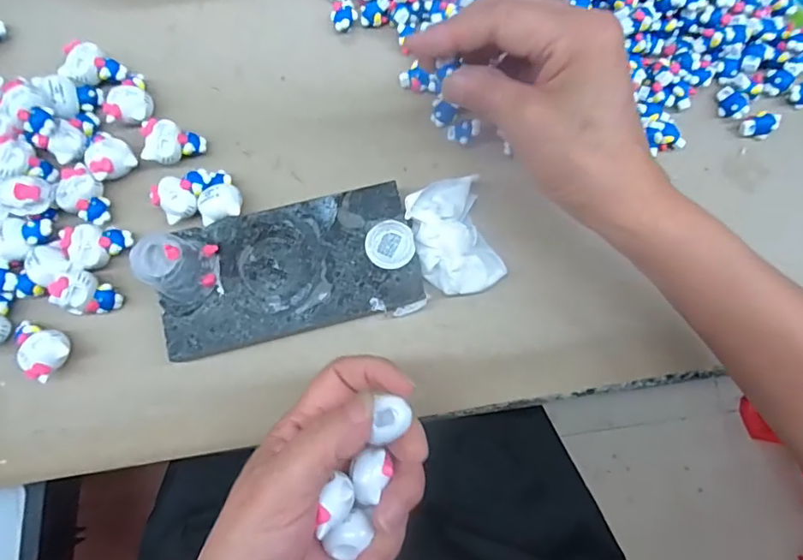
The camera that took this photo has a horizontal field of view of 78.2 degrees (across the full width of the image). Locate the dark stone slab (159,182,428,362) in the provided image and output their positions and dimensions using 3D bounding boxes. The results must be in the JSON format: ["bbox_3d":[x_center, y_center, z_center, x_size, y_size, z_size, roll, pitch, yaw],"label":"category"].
[{"bbox_3d":[-0.064,-0.004,0.293,0.143,0.022,0.074,-13,81,-3],"label":"dark stone slab"}]

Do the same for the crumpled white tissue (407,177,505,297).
[{"bbox_3d":[0.031,-0.024,0.296,0.045,0.030,0.066,-19,81,-4],"label":"crumpled white tissue"}]

